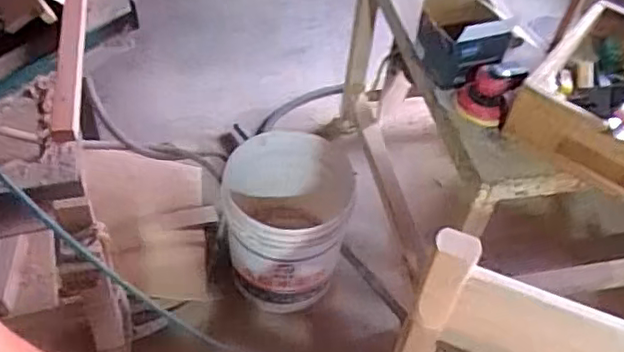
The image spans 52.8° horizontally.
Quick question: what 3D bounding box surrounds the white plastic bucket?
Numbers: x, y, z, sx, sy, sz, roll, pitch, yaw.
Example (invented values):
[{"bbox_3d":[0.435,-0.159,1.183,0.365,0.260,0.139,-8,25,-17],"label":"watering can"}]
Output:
[{"bbox_3d":[-0.059,0.122,1.524,0.296,0.370,0.290,2,49,-2],"label":"white plastic bucket"}]

